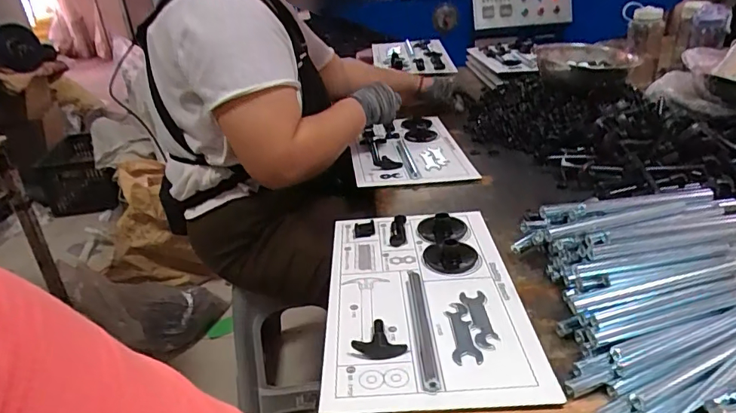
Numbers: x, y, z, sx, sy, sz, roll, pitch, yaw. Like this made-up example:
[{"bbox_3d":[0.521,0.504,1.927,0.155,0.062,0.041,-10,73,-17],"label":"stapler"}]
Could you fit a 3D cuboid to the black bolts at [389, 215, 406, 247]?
[{"bbox_3d":[0.044,0.035,0.723,0.023,0.012,0.074,2,30,5],"label":"black bolts"}]

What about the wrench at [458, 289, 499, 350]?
[{"bbox_3d":[0.126,0.125,0.552,0.028,0.004,0.095,-2,30,-2],"label":"wrench"}]

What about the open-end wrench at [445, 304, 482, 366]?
[{"bbox_3d":[0.100,0.135,0.536,0.029,0.004,0.093,-2,30,-2],"label":"open-end wrench"}]

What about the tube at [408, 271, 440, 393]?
[{"bbox_3d":[0.059,0.127,0.547,0.016,0.009,0.190,-1,30,0],"label":"tube"}]

